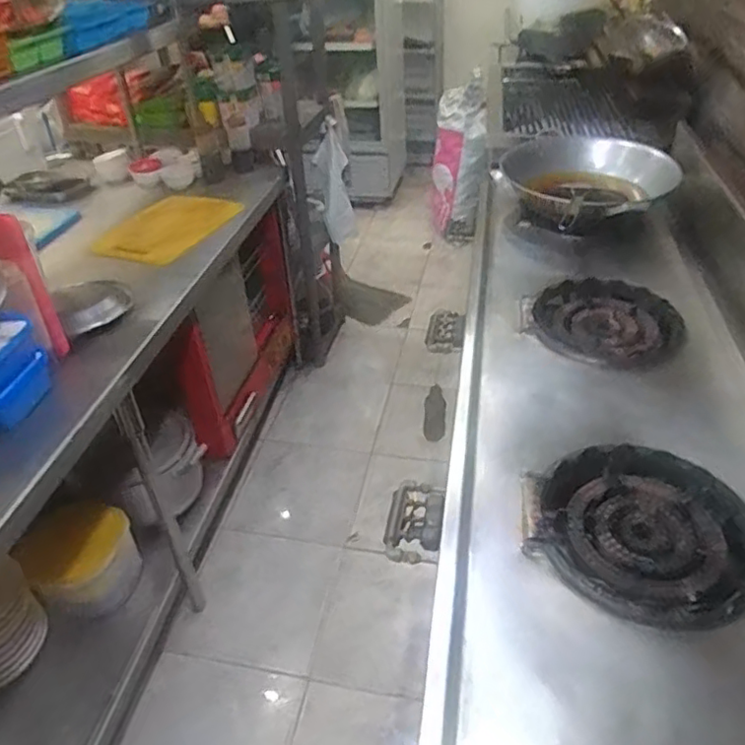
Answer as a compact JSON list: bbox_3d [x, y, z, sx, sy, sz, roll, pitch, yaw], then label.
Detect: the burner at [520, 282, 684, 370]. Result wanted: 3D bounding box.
[{"bbox_3d":[0.532,-0.130,1.431,0.353,0.040,0.322,-1,38,1],"label":"burner"}]

